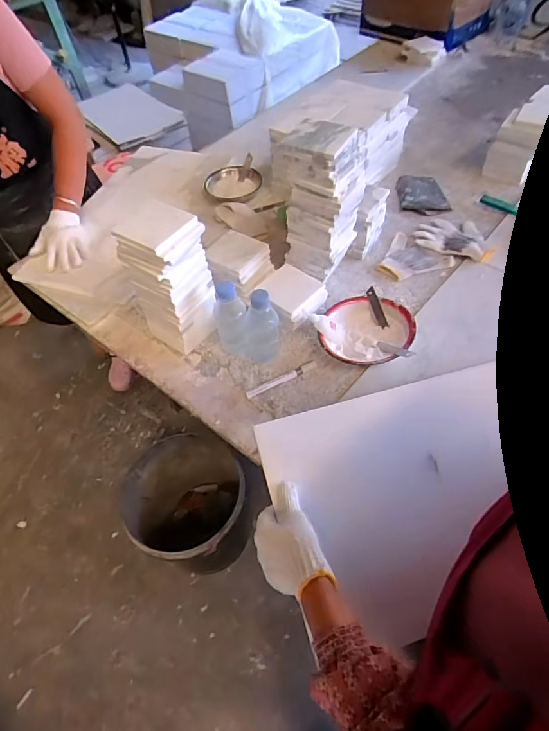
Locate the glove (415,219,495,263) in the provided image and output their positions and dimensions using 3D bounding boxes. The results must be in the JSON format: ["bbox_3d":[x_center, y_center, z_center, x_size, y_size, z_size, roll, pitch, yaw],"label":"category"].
[{"bbox_3d":[0.415,-0.298,1.006,0.167,0.020,0.132,19,59,18],"label":"glove"}]

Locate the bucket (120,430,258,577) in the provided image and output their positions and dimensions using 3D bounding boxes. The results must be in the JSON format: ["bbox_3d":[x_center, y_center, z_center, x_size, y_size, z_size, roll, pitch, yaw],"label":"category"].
[{"bbox_3d":[-0.238,0.434,1.321,0.345,0.385,0.329,-3,55,4],"label":"bucket"}]

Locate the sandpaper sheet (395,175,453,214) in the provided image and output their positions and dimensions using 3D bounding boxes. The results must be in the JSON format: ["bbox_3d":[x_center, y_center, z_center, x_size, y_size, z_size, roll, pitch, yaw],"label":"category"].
[{"bbox_3d":[0.369,-0.439,1.111,0.115,0.009,0.155,-8,55,0],"label":"sandpaper sheet"}]

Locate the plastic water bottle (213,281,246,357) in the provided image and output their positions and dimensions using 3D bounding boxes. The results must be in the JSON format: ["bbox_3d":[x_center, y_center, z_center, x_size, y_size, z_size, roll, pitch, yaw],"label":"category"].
[{"bbox_3d":[-0.086,-0.093,0.818,0.053,0.151,0.073,-22,56,-9],"label":"plastic water bottle"}]

